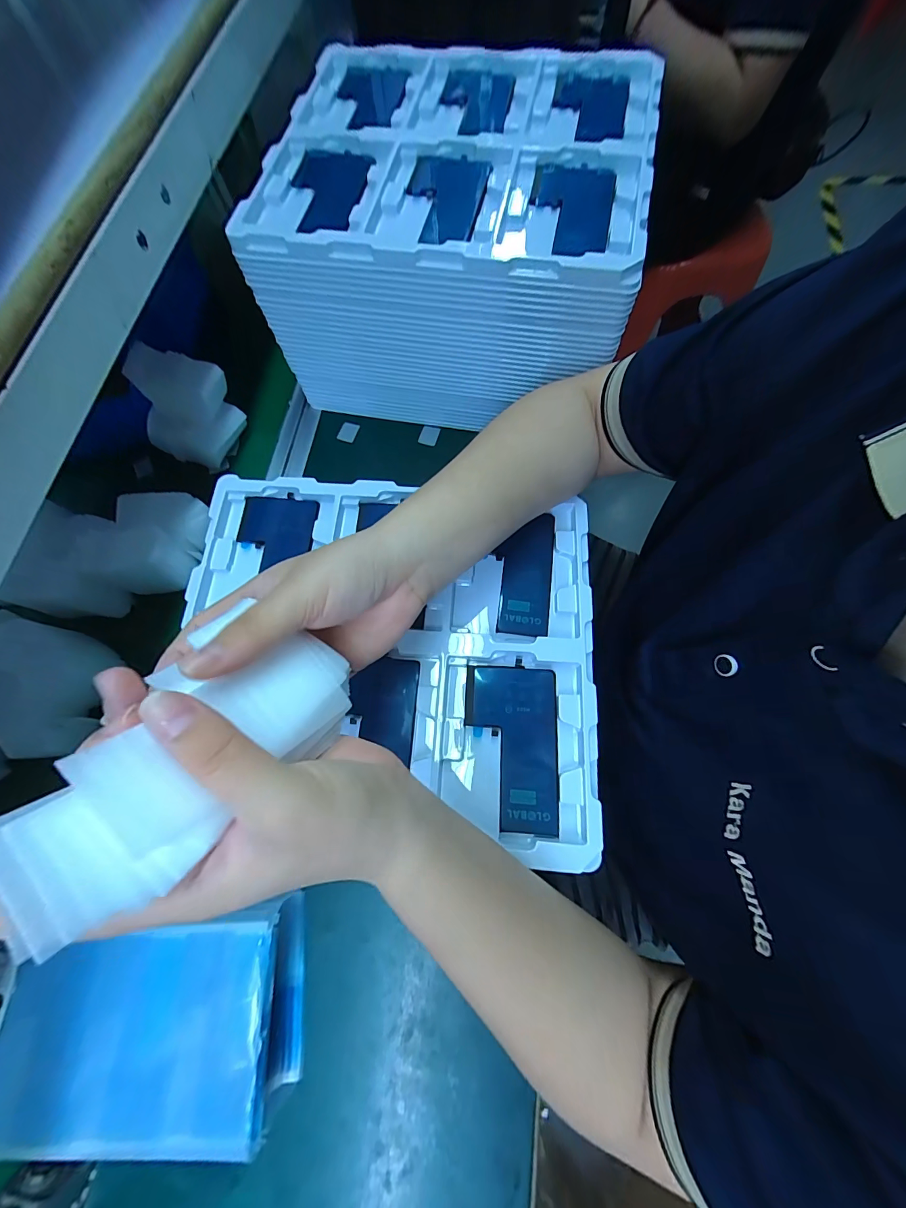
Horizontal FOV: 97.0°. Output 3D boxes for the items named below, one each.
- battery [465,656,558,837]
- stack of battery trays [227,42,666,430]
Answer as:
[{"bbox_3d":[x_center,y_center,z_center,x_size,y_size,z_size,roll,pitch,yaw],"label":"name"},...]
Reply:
[{"bbox_3d":[0.041,0.098,0.282,0.064,0.004,0.110,1,72,5],"label":"battery"},{"bbox_3d":[0.010,-0.372,0.422,0.325,0.172,0.298,10,73,8],"label":"stack of battery trays"}]

